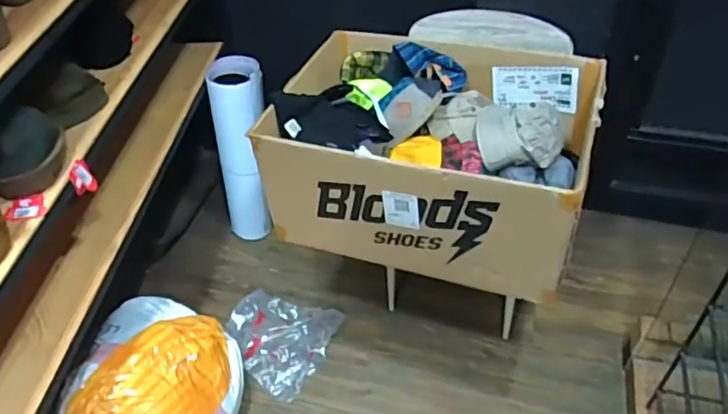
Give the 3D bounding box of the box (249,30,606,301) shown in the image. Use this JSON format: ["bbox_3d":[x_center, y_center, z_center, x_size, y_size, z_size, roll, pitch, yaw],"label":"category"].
[{"bbox_3d":[0.164,-0.151,1.402,0.694,0.286,0.550,11,47,15],"label":"box"}]

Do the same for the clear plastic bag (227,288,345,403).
[{"bbox_3d":[-0.263,0.392,1.720,0.308,0.045,0.277,15,48,19],"label":"clear plastic bag"}]

